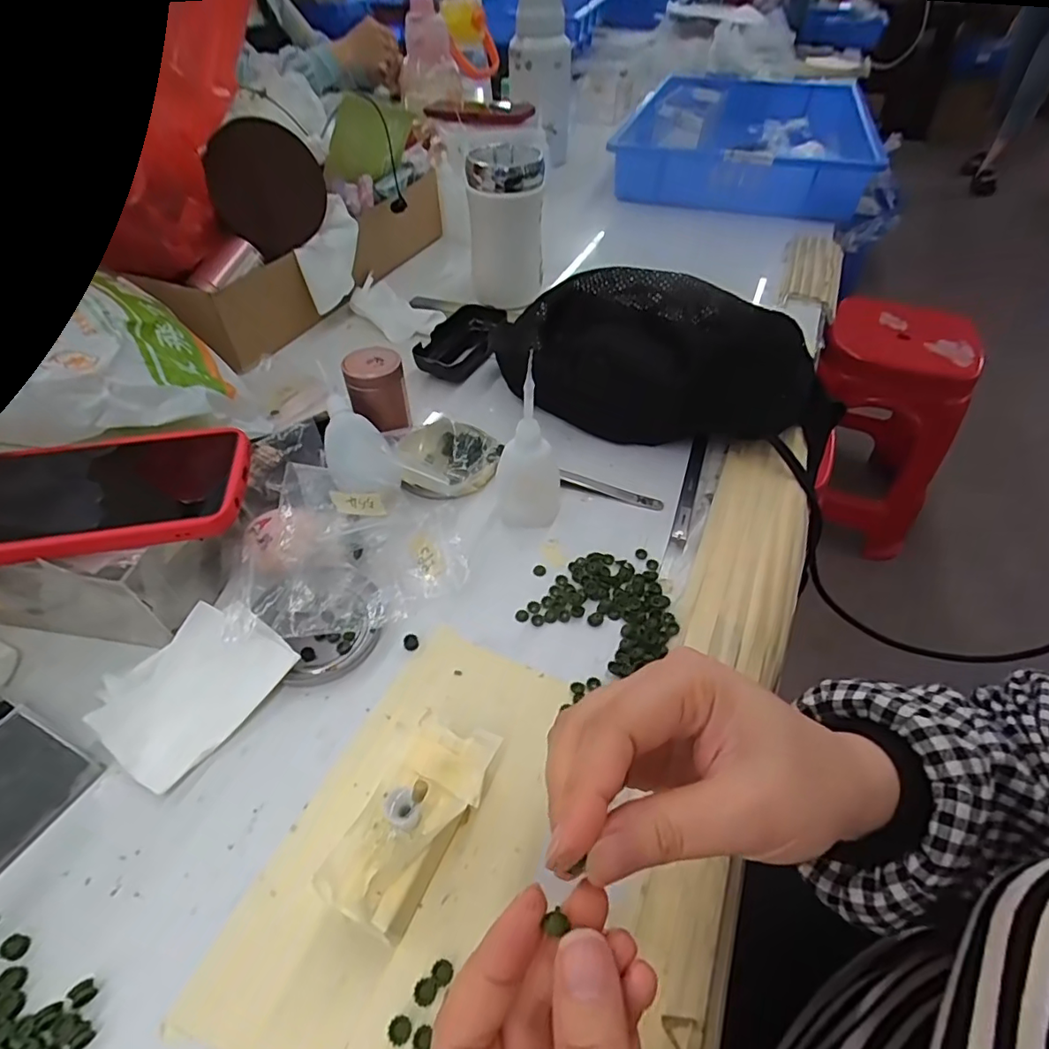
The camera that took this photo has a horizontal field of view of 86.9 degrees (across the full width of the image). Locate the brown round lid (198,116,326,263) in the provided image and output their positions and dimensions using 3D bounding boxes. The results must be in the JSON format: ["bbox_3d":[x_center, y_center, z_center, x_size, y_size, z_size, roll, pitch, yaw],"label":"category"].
[{"bbox_3d":[-0.232,-0.304,0.497,0.098,0.095,0.007,-53,34,4],"label":"brown round lid"}]

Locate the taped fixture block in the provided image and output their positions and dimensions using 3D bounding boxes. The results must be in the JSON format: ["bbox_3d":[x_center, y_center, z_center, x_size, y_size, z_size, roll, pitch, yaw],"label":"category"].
[{"bbox_3d":[-0.048,0.132,0.249,0.045,0.041,0.088,19,51,16],"label":"taped fixture block"}]

